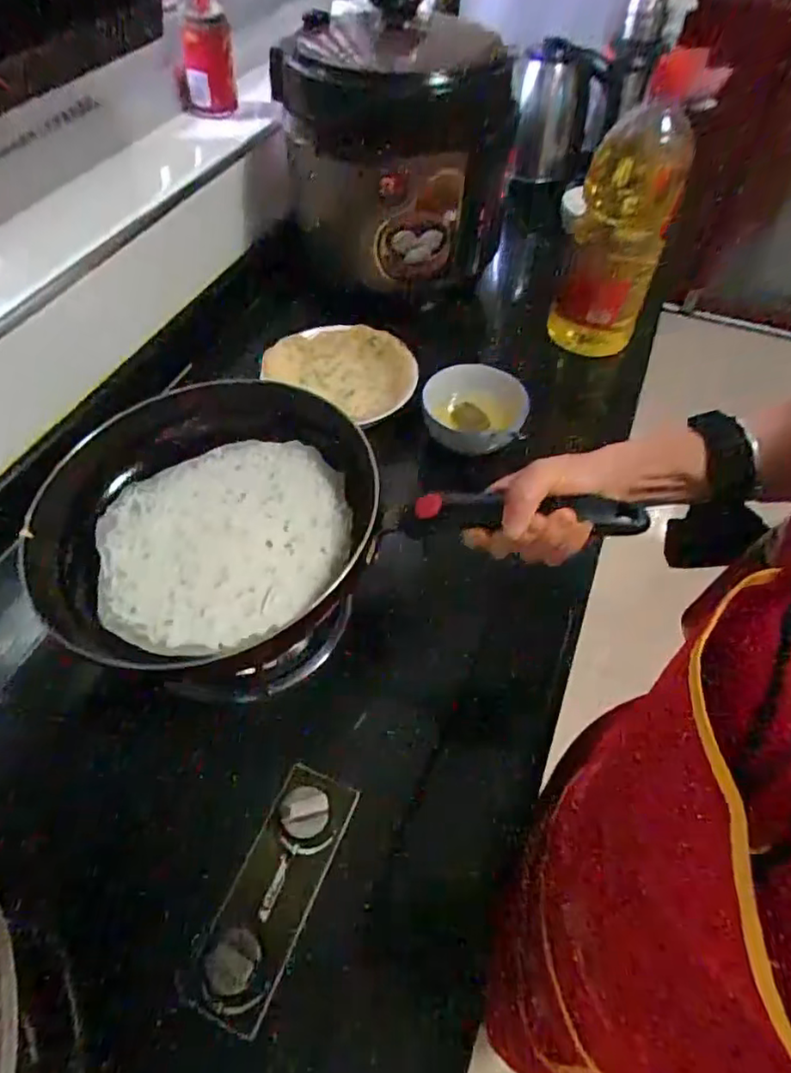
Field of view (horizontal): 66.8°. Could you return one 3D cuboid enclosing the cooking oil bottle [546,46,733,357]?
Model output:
[{"bbox_3d":[0.302,-0.407,0.821,0.116,0.298,0.125,4,54,-2],"label":"cooking oil bottle"}]

